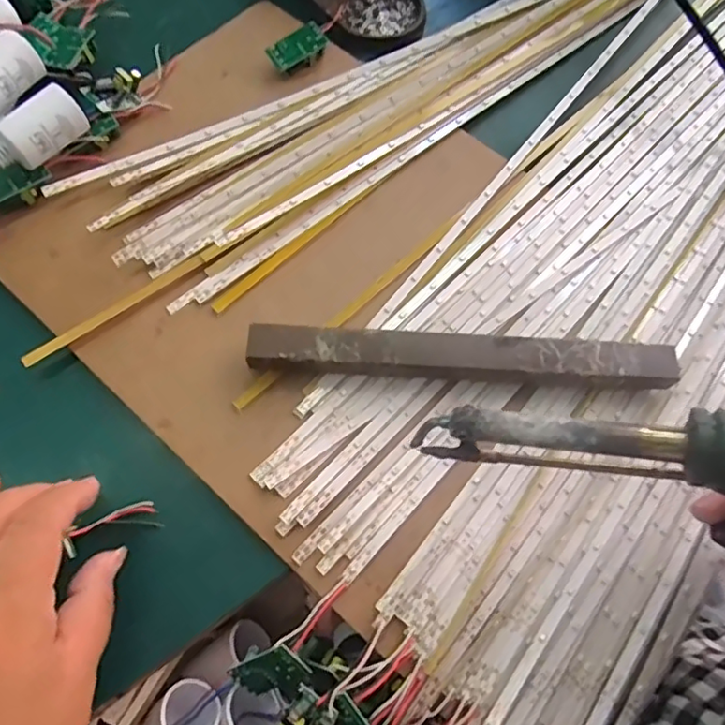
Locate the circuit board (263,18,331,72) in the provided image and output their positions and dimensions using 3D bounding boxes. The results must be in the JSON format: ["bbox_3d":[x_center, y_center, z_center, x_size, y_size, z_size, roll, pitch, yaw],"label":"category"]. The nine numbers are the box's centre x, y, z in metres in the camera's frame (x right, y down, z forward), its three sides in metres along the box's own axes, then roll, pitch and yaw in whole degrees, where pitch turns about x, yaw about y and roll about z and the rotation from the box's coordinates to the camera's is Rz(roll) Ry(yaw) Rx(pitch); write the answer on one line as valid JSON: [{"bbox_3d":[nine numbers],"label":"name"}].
[{"bbox_3d":[-0.042,-0.209,0.392,0.040,0.010,0.021,-38,75,-16],"label":"circuit board"}]

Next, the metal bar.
[{"bbox_3d":[0.051,-0.001,0.307,0.213,0.021,0.023,3,69,-2],"label":"metal bar"}]

